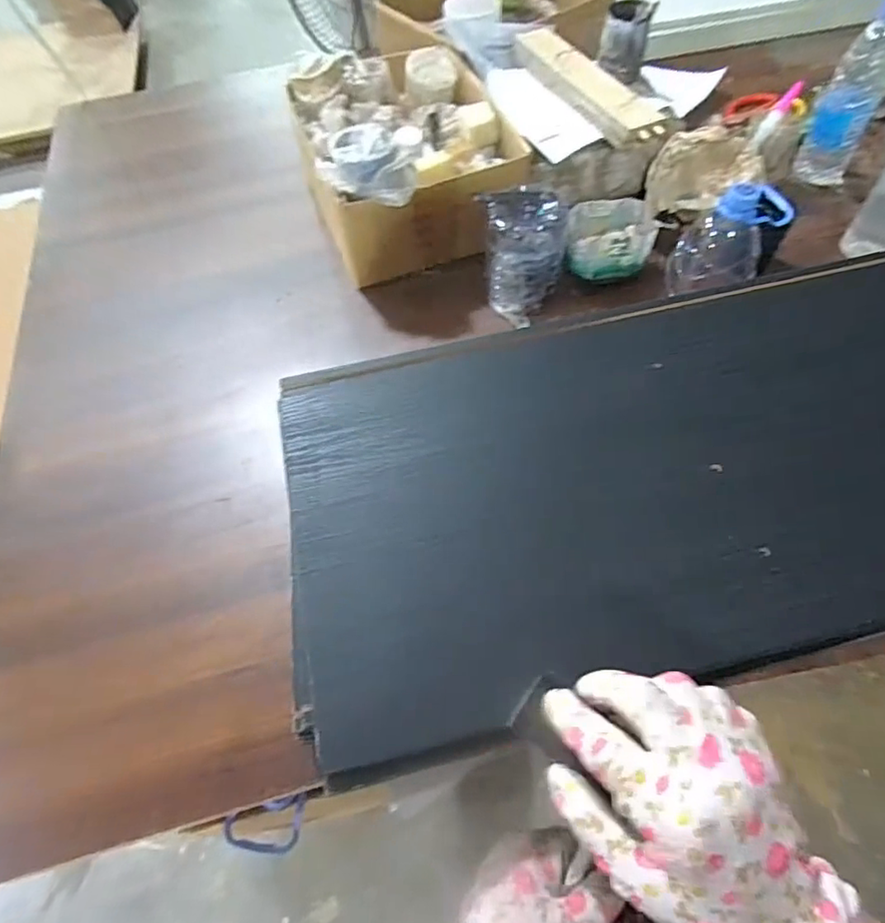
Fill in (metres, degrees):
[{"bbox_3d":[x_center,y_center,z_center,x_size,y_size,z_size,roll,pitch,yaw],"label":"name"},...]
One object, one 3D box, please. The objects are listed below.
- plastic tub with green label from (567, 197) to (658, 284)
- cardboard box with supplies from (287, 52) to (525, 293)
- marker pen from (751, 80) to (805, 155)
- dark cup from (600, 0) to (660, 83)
[{"bbox_3d":[0.204,-0.267,0.707,0.104,0.066,0.083,-3,59,2],"label":"plastic tub with green label"},{"bbox_3d":[-0.045,-0.394,0.743,0.249,0.164,0.297,-17,60,-6],"label":"cardboard box with supplies"},{"bbox_3d":[0.431,-0.448,0.748,0.022,0.018,0.091,42,110,24],"label":"marker pen"},{"bbox_3d":[0.240,-0.550,0.749,0.055,0.074,0.053,-2,59,3],"label":"dark cup"}]

